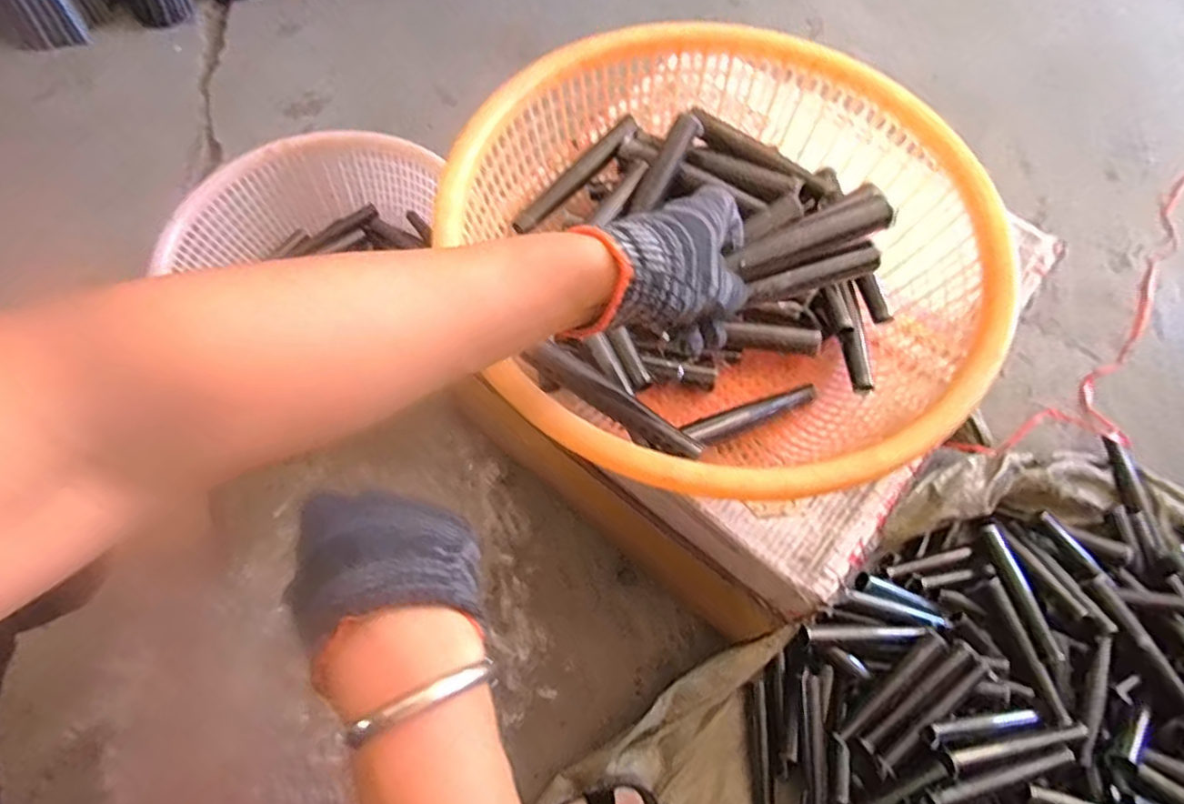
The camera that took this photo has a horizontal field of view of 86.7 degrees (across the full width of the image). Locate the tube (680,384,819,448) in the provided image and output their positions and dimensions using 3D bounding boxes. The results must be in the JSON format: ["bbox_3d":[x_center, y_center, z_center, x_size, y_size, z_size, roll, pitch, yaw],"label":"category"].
[{"bbox_3d":[0.127,0.009,0.493,0.123,0.015,0.018,-18,68,-22],"label":"tube"}]

